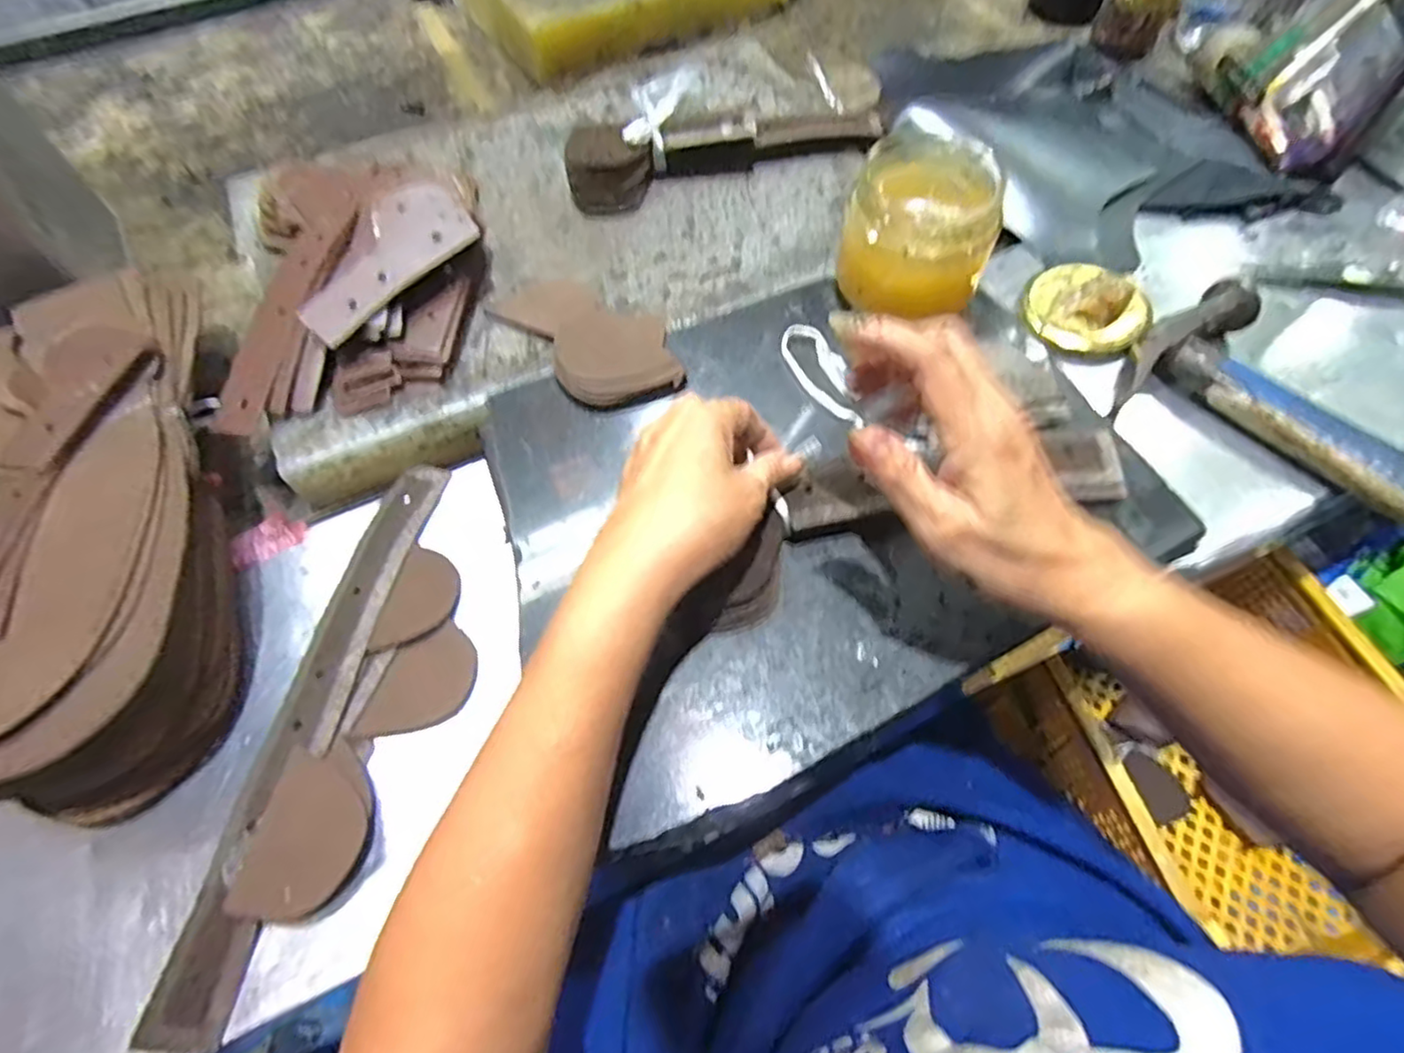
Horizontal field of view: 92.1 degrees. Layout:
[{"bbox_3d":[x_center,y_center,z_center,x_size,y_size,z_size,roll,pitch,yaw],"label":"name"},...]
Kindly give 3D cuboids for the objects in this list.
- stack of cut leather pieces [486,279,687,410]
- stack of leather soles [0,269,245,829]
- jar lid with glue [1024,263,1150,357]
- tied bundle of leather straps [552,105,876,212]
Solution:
[{"bbox_3d":[-0.070,-0.124,0.420,0.075,0.021,0.140,-35,65,-16],"label":"stack of cut leather pieces"},{"bbox_3d":[-0.364,-0.006,0.363,0.191,0.068,0.324,-23,62,-10],"label":"stack of leather soles"},{"bbox_3d":[0.257,-0.146,0.453,0.075,0.031,0.069,-1,61,2],"label":"jar lid with glue"},{"bbox_3d":[0.014,-0.286,0.497,0.232,0.034,0.061,-17,61,-7],"label":"tied bundle of leather straps"}]

